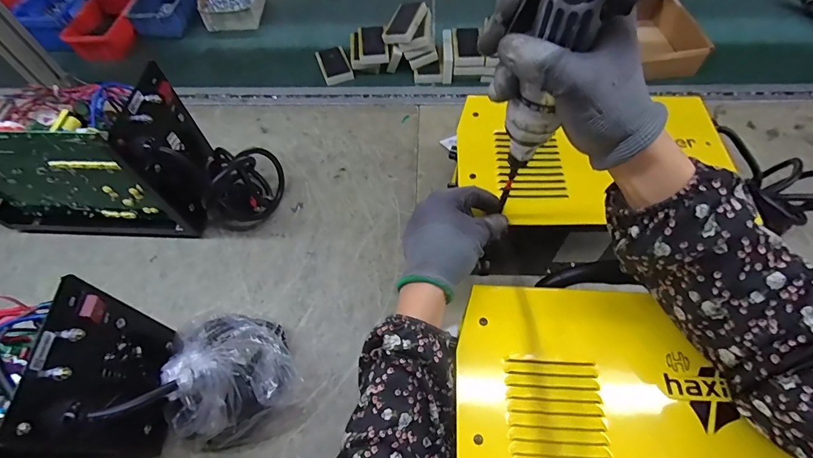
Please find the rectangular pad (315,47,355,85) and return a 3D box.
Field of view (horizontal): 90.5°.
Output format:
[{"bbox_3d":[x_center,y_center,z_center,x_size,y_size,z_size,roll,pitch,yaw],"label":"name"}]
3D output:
[{"bbox_3d":[-0.131,-0.298,0.741,0.051,0.020,0.081,-19,60,-7],"label":"rectangular pad"}]

